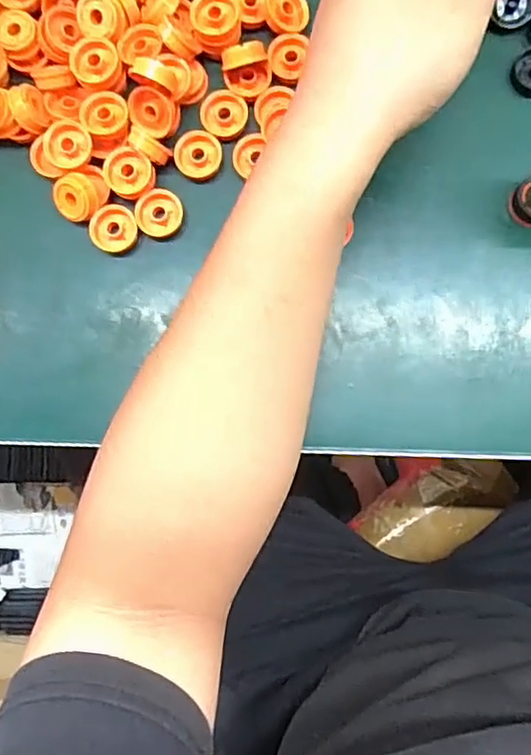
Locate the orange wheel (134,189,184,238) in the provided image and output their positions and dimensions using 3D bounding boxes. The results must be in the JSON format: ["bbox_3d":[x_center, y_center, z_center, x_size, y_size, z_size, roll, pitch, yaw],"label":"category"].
[{"bbox_3d":[-0.059,-0.090,0.334,0.025,0.007,0.025,-2,101,-8],"label":"orange wheel"}]

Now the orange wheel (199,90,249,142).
[{"bbox_3d":[-0.023,-0.144,0.332,0.025,0.007,0.026,0,85,3],"label":"orange wheel"}]

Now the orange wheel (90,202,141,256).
[{"bbox_3d":[-0.083,-0.082,0.332,0.024,0.008,0.025,0,85,3],"label":"orange wheel"}]

